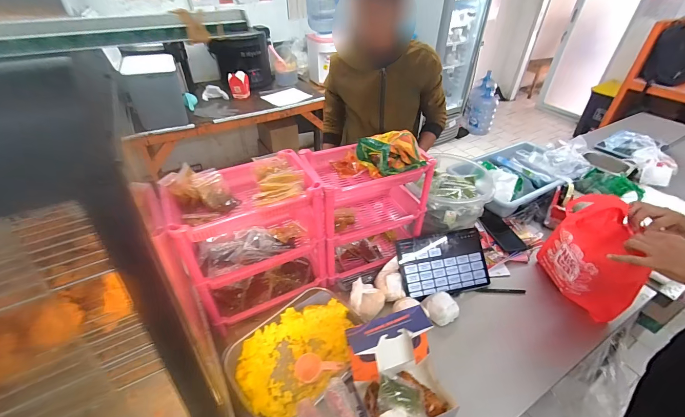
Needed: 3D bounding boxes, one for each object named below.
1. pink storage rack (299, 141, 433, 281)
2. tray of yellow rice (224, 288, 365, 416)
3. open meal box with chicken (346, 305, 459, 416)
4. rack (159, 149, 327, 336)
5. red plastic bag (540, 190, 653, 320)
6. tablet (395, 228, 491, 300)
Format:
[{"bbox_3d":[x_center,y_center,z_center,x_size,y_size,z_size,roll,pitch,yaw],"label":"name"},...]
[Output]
[{"bbox_3d":[0.066,0.009,0.854,0.289,0.328,0.197,-12,41,-15],"label":"pink storage rack"},{"bbox_3d":[-0.100,0.316,0.705,0.286,0.073,0.219,-25,46,-28],"label":"tray of yellow rice"},{"bbox_3d":[0.115,0.323,0.615,0.178,0.133,0.173,-11,40,-14],"label":"open meal box with chicken"},{"bbox_3d":[-0.196,0.070,0.739,0.279,0.323,0.188,-17,42,-21],"label":"rack"},{"bbox_3d":[0.601,0.110,0.759,0.080,0.258,0.222,-2,39,-4],"label":"red plastic bag"},{"bbox_3d":[0.277,0.151,0.858,0.247,0.008,0.161,-8,80,-10],"label":"tablet"}]

